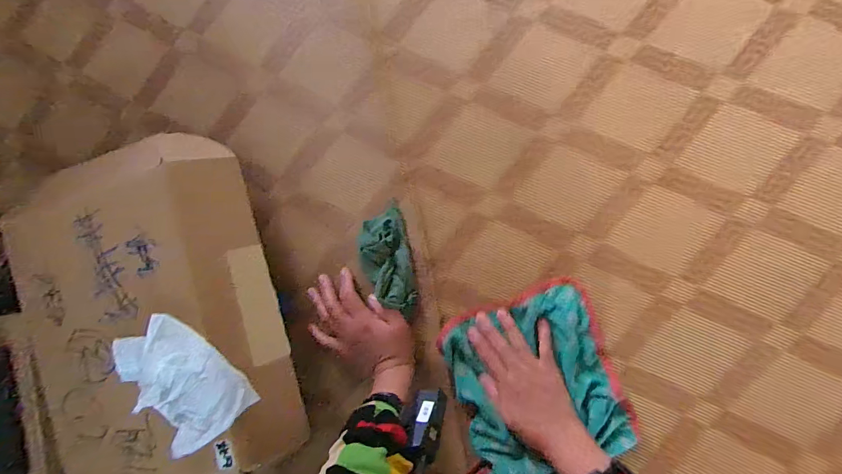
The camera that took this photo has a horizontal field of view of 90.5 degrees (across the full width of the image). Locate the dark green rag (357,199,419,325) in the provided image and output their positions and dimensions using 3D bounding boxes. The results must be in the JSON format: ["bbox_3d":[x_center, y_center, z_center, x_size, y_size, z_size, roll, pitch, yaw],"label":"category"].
[{"bbox_3d":[-0.043,0.033,0.532,0.063,0.019,0.135,-15,84,8],"label":"dark green rag"}]

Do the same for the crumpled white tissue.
[{"bbox_3d":[-0.270,0.158,0.463,0.152,0.019,0.112,44,97,4],"label":"crumpled white tissue"}]

